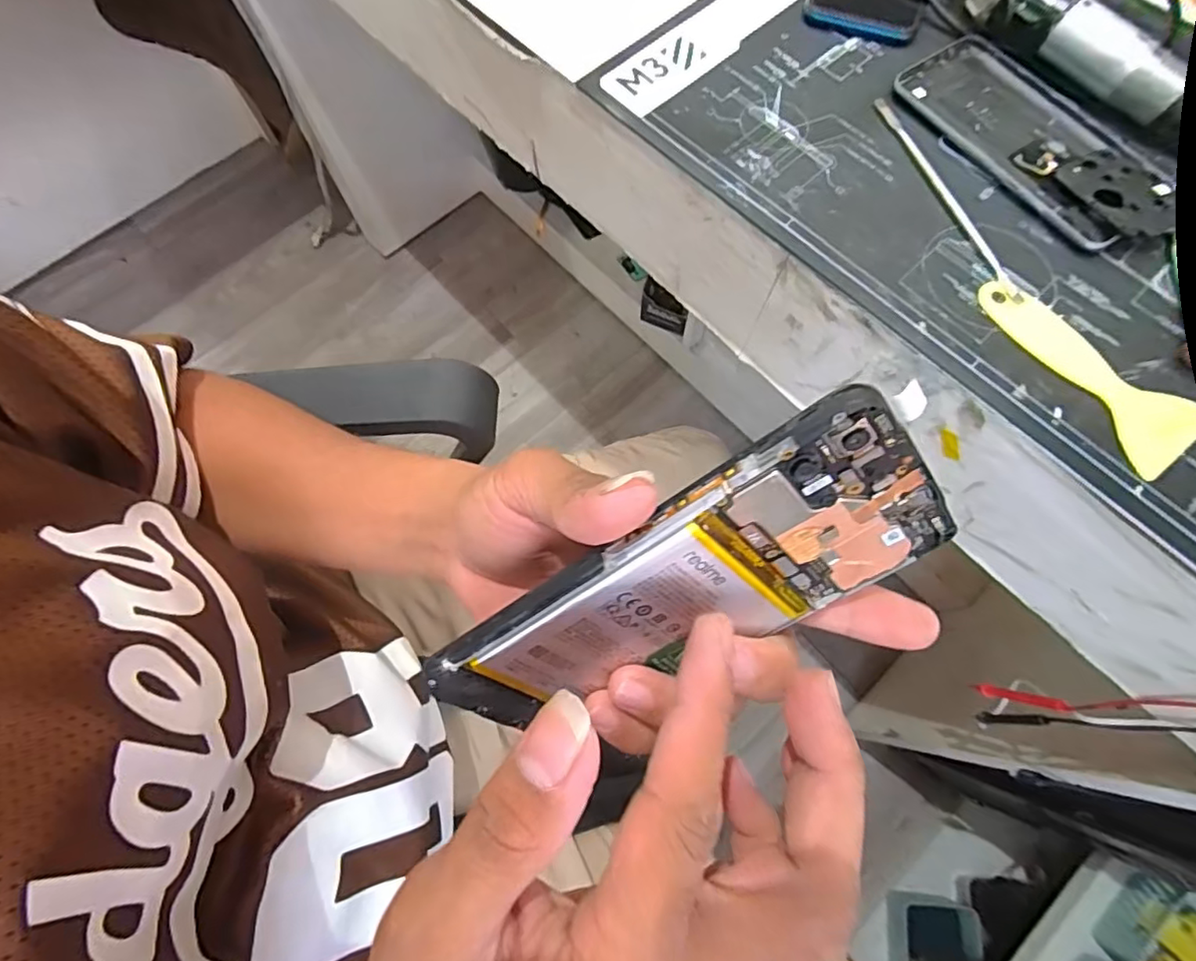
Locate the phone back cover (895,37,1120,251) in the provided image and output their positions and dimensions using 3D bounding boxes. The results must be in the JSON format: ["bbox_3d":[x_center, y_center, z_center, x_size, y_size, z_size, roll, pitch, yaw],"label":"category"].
[{"bbox_3d":[0.262,-0.211,0.357,0.071,0.006,0.163,-33,73,-9],"label":"phone back cover"}]

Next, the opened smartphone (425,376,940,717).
[{"bbox_3d":[0.024,0.037,0.177,0.154,0.070,0.005,-35,37,19],"label":"opened smartphone"}]

